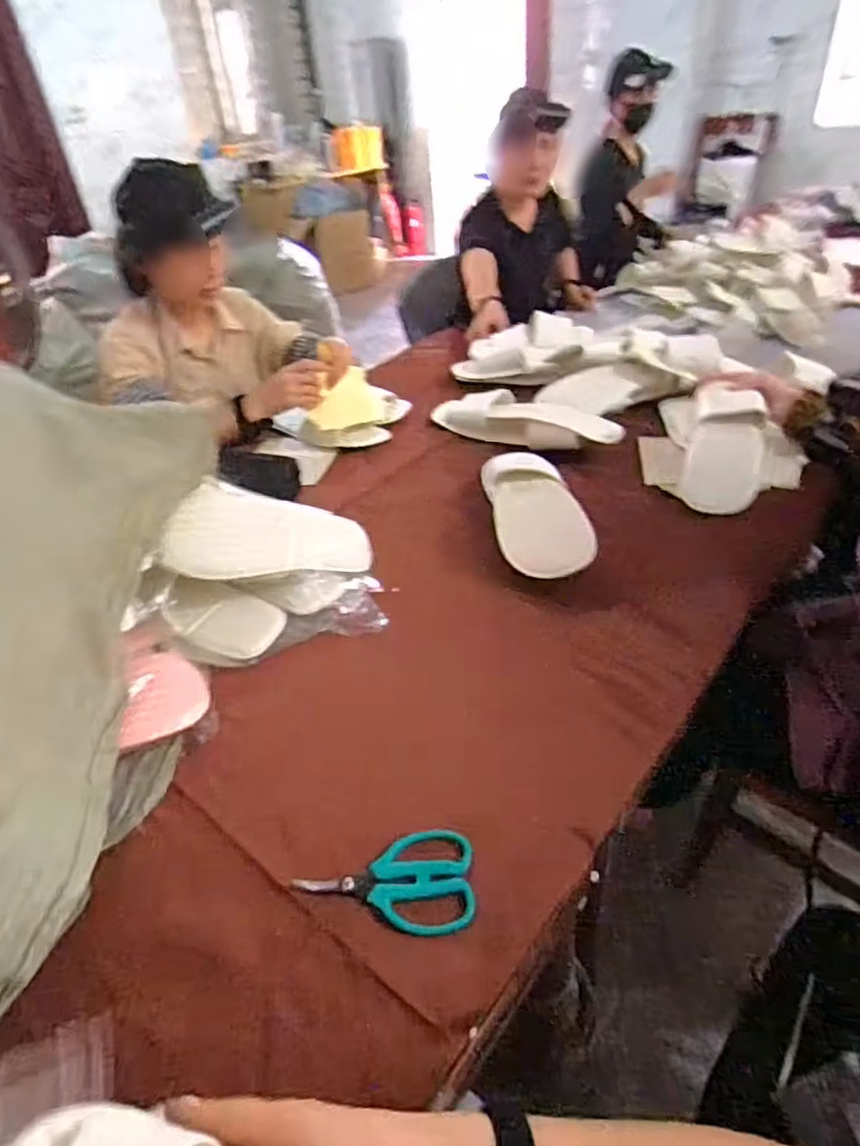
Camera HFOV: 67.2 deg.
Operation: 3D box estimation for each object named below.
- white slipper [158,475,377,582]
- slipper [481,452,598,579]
[{"bbox_3d":[-0.184,-0.047,0.831,0.245,0.107,0.043,4,27,-36],"label":"white slipper"},{"bbox_3d":[0.145,-0.097,0.914,0.116,0.052,0.303,-6,37,1],"label":"slipper"}]

